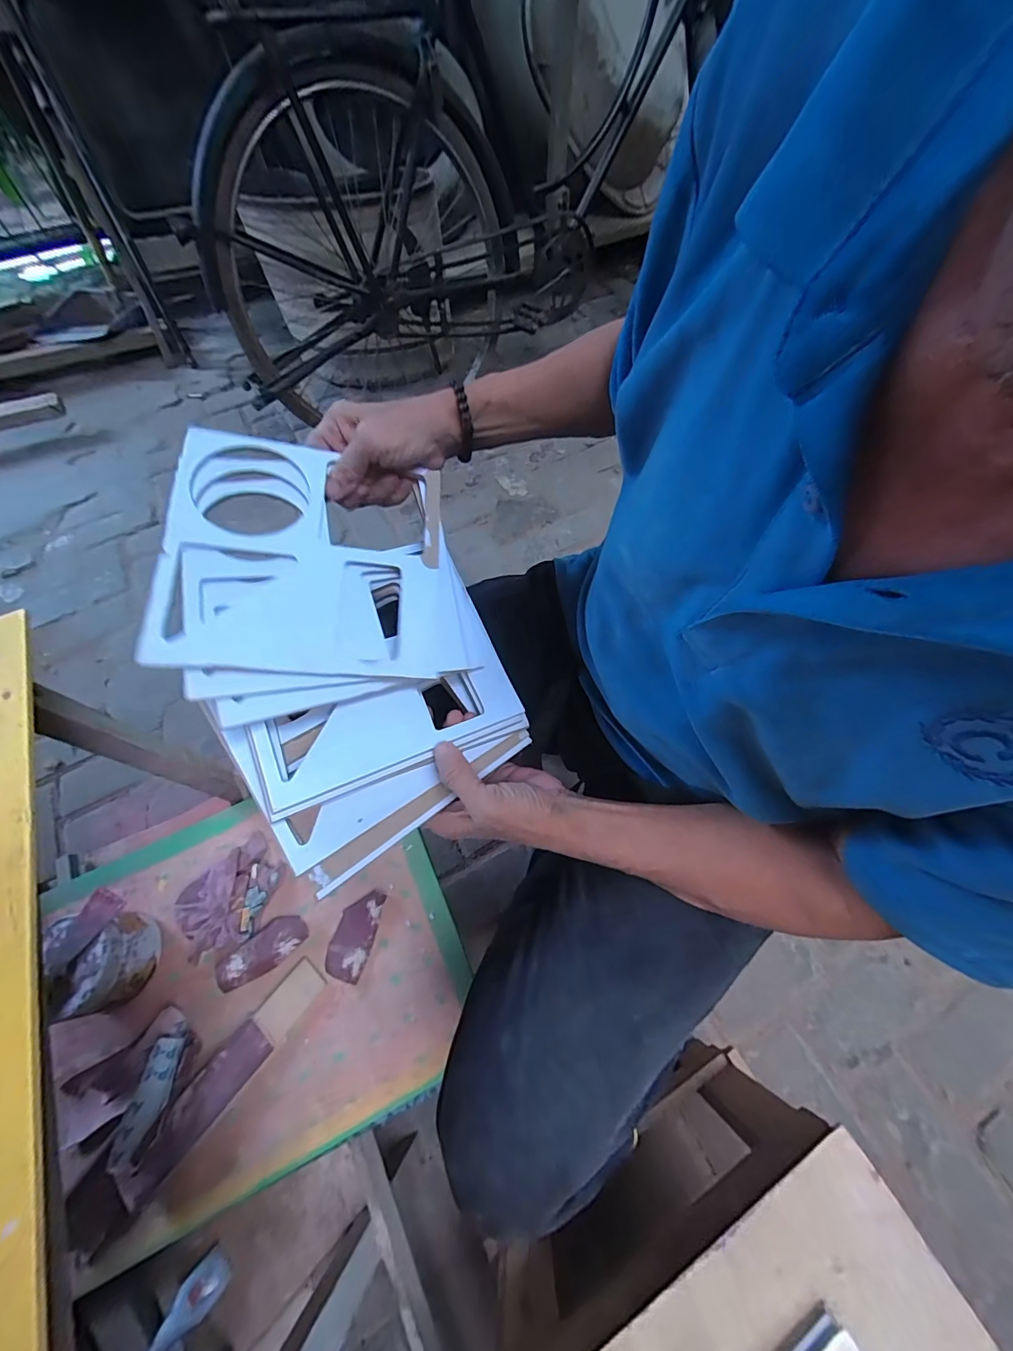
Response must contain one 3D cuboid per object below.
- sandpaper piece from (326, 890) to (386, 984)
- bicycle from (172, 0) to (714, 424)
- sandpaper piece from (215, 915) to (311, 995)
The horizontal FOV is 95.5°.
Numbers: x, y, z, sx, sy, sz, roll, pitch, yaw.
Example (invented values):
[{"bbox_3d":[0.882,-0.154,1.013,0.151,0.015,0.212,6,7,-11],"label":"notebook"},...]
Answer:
[{"bbox_3d":[-0.184,0.312,0.557,0.046,0.004,0.097,16,69,5],"label":"sandpaper piece"},{"bbox_3d":[0.025,-1.360,1.042,0.481,0.906,1.688,31,66,15],"label":"bicycle"},{"bbox_3d":[-0.291,0.325,0.546,0.101,0.023,0.047,-29,66,-15],"label":"sandpaper piece"}]

